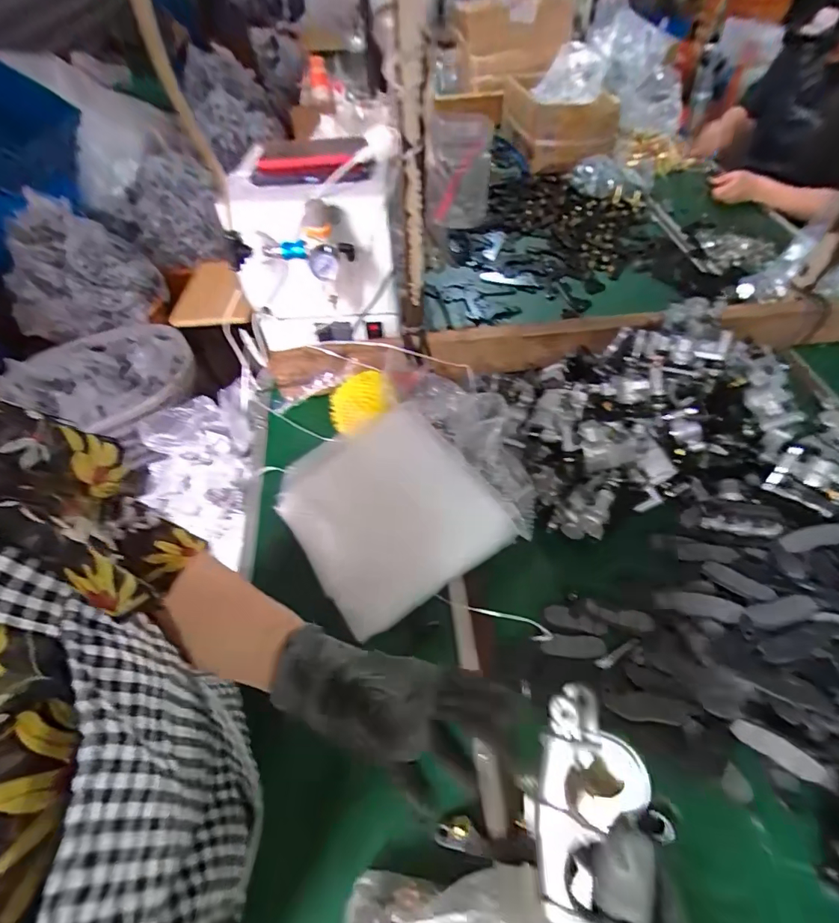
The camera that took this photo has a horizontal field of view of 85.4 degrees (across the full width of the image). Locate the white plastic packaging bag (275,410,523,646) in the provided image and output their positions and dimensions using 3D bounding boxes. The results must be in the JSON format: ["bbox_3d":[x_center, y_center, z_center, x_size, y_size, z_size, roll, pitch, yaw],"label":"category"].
[{"bbox_3d":[-0.047,0.046,0.561,0.214,0.030,0.237,-35,58,-14],"label":"white plastic packaging bag"}]

